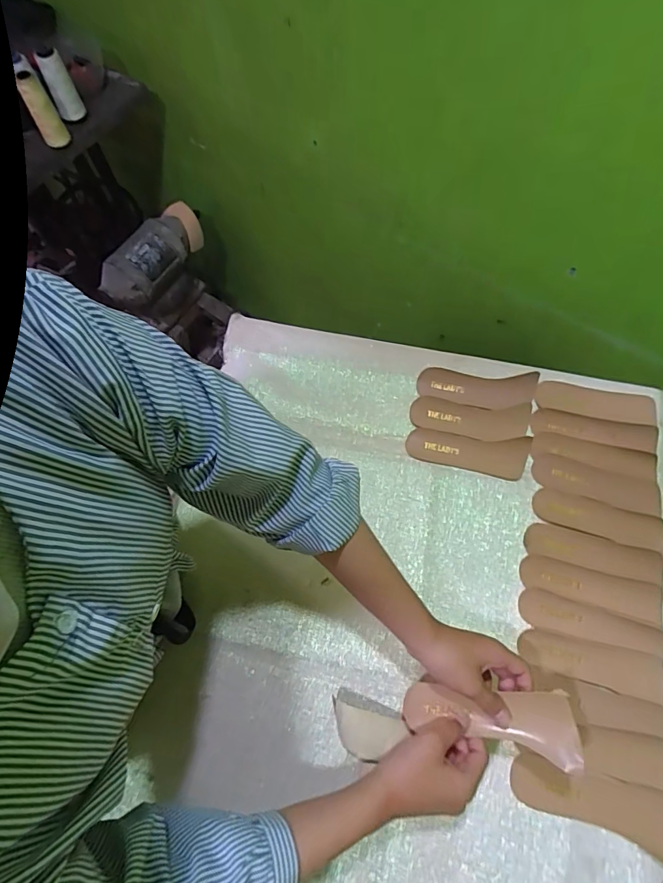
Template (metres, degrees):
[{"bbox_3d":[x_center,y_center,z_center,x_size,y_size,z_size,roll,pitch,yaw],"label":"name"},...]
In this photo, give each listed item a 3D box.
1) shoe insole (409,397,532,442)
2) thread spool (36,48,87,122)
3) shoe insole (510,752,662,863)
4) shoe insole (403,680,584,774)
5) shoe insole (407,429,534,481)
[{"bbox_3d":[0.185,-0.029,0.622,0.153,0.004,0.053,5,73,7],"label":"shoe insole"},{"bbox_3d":[-0.500,-0.656,0.859,0.046,0.118,0.037,-22,67,-7],"label":"thread spool"},{"bbox_3d":[0.257,0.352,0.458,0.149,0.009,0.054,17,68,10],"label":"shoe insole"},{"bbox_3d":[0.145,0.254,0.435,0.152,0.013,0.056,0,65,22],"label":"shoe insole"},{"bbox_3d":[0.176,0.014,0.607,0.152,0.016,0.053,8,67,6],"label":"shoe insole"}]

